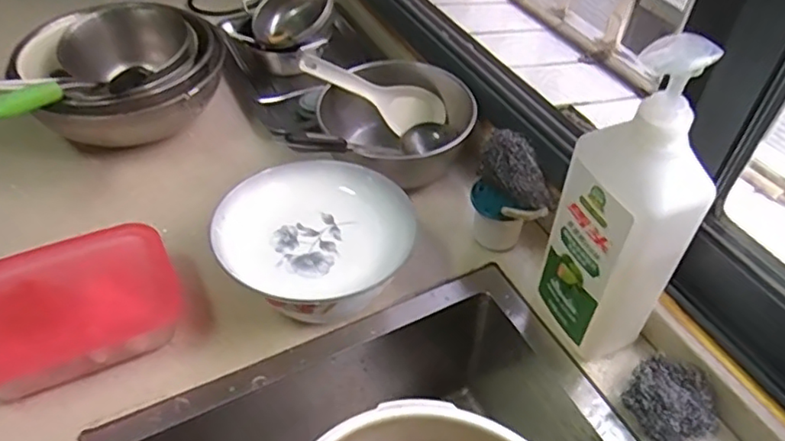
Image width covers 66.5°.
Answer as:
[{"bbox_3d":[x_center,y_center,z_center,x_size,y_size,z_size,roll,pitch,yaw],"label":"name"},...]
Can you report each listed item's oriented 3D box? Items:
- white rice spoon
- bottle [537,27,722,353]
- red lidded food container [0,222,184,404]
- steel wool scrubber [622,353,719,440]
[{"bbox_3d":[-0.026,-0.157,0.750,0.188,0.061,0.023,21,1,-14],"label":"white rice spoon"},{"bbox_3d":[0.181,-0.004,0.473,0.063,0.292,0.095,-17,51,-17],"label":"bottle"},{"bbox_3d":[-0.289,0.080,0.538,0.183,0.064,0.119,-22,52,-22],"label":"red lidded food container"},{"bbox_3d":[0.233,0.157,0.512,0.075,0.035,0.071,2,47,-2],"label":"steel wool scrubber"}]

